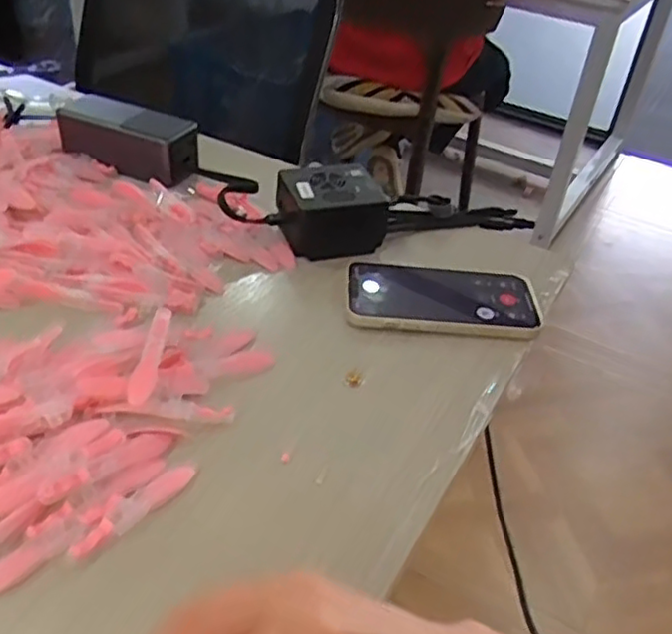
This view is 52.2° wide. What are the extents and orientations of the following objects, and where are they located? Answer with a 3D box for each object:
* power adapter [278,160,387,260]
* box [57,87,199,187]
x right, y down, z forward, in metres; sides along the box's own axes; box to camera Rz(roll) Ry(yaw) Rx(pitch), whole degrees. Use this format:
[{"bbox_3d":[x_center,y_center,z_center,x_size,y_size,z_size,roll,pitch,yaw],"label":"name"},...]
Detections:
[{"bbox_3d":[-0.005,-0.091,0.577,0.080,0.048,0.073,-10,42,-20],"label":"power adapter"},{"bbox_3d":[-0.193,-0.173,0.645,0.133,0.045,0.050,20,41,15],"label":"box"}]

